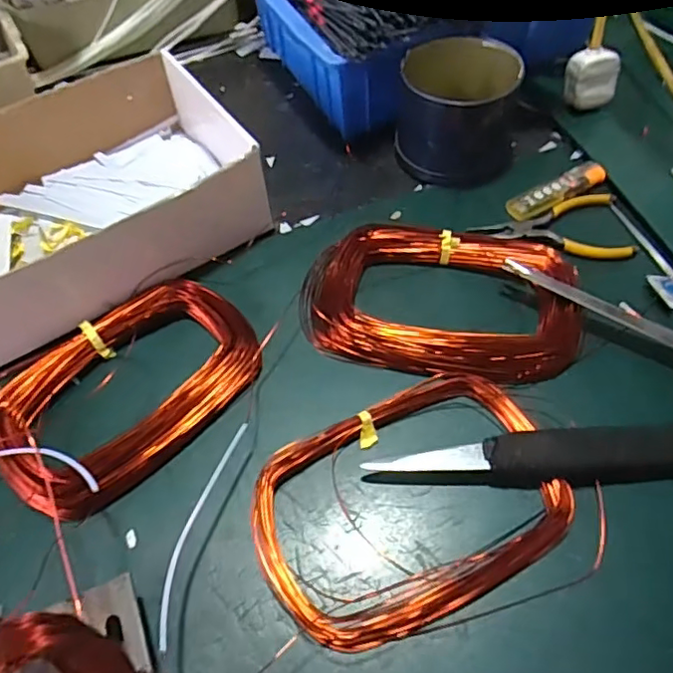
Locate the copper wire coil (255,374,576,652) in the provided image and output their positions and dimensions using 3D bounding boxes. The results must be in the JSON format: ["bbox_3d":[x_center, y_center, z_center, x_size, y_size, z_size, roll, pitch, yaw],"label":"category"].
[{"bbox_3d":[0.043,0.095,0.340,0.178,0.016,0.122,-25,60,-13],"label":"copper wire coil"}]

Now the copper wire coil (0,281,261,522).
[{"bbox_3d":[-0.140,0.033,0.385,0.118,0.023,0.170,34,65,22],"label":"copper wire coil"}]

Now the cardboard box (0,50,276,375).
[{"bbox_3d":[-0.193,-0.110,0.456,0.254,0.070,0.196,-32,61,-17],"label":"cardboard box"}]

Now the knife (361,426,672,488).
[{"bbox_3d":[0.155,0.071,0.344,0.259,0.017,0.029,-4,57,1],"label":"knife"}]

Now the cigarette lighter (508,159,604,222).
[{"bbox_3d":[0.177,-0.118,0.470,0.085,0.011,0.023,-27,60,-14],"label":"cigarette lighter"}]

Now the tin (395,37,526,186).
[{"bbox_3d":[0.104,-0.188,0.491,0.109,0.071,0.093,7,58,7],"label":"tin"}]

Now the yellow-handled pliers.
[{"bbox_3d":[0.167,-0.087,0.455,0.116,0.008,0.062,2,57,4],"label":"yellow-handled pliers"}]

